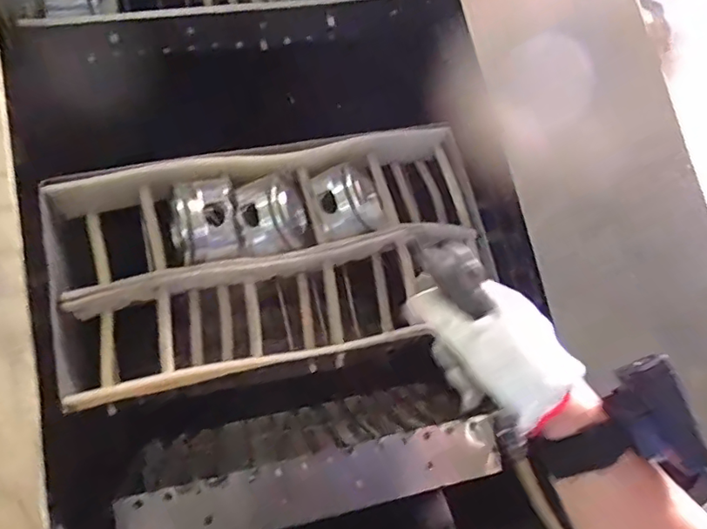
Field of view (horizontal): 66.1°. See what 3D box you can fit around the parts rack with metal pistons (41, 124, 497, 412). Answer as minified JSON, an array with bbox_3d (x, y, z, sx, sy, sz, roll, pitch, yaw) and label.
[{"bbox_3d":[-0.073,-0.012,0.565,0.425,0.111,0.222,-11,77,-12],"label":"parts rack with metal pistons"}]

